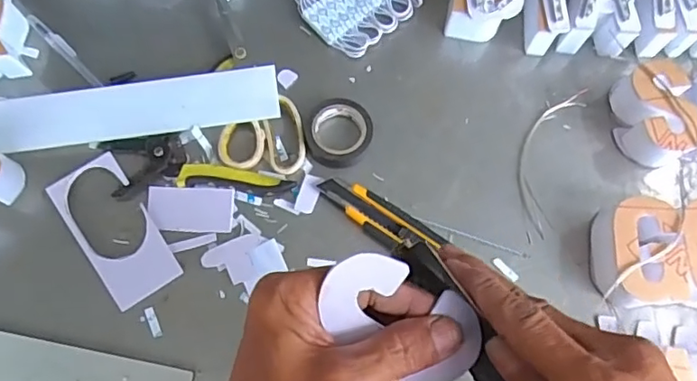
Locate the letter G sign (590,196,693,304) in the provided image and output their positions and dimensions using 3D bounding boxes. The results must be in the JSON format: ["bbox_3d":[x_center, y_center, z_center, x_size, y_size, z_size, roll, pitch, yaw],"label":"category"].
[{"bbox_3d":[0.240,0.052,0.476,0.057,0.044,0.082,-2,74,-2],"label":"letter G sign"}]

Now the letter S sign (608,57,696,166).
[{"bbox_3d":[0.275,-0.069,0.510,0.057,0.044,0.089,-11,74,-4],"label":"letter S sign"}]

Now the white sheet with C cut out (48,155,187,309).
[{"bbox_3d":[-0.200,0.034,0.491,0.062,0.005,0.128,-34,81,-11],"label":"white sheet with C cut out"}]

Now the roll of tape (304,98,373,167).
[{"bbox_3d":[-0.009,-0.053,0.512,0.058,0.021,0.058,0,74,-1],"label":"roll of tape"}]

